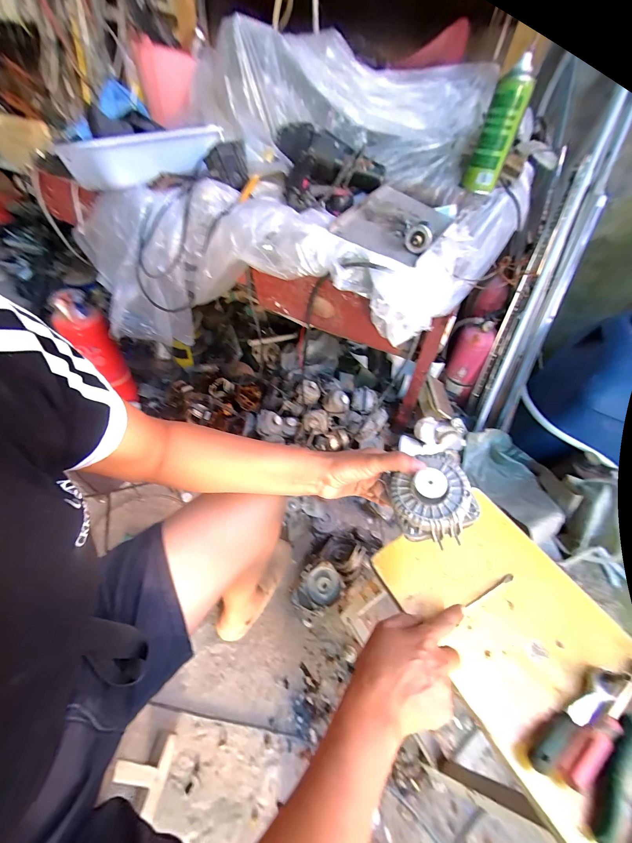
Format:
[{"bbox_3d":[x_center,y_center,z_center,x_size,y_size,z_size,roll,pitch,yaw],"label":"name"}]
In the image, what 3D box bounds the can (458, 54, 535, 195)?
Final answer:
[{"bbox_3d":[0.335,-0.538,0.574,0.065,0.175,0.054,25,48,18],"label":"can"}]

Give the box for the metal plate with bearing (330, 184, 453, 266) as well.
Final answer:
[{"bbox_3d":[0.162,-0.387,0.599,0.170,0.055,0.282,26,48,17],"label":"metal plate with bearing"}]

